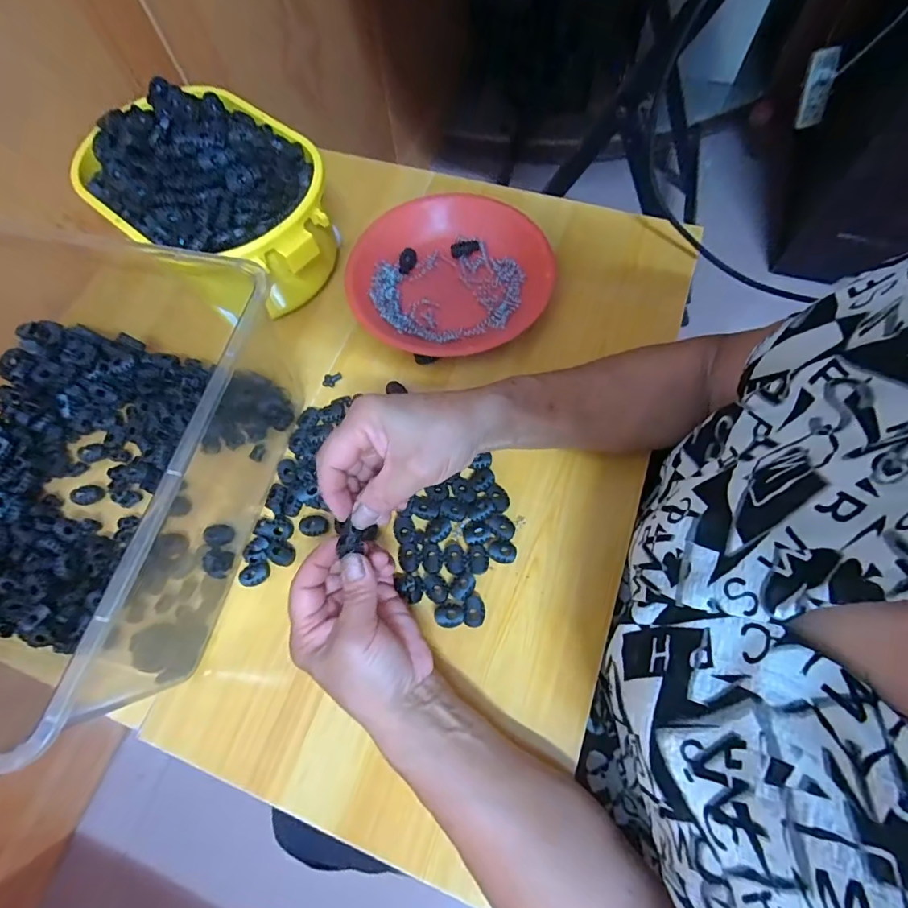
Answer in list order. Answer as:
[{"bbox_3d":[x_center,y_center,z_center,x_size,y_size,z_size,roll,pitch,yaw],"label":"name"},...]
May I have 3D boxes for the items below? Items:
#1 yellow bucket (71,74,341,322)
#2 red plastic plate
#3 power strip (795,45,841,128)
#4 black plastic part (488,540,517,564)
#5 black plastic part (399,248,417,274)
[{"bbox_3d":[-0.211,-0.231,0.432,0.232,0.102,0.165,36,76,14],"label":"yellow bucket"},{"bbox_3d":[-0.005,-0.176,0.459,0.194,0.024,0.182,-1,68,3],"label":"red plastic plate"},{"bbox_3d":[0.731,-0.736,0.944,0.047,0.141,0.034,22,72,31],"label":"power strip"},{"bbox_3d":[0.038,0.076,0.367,0.021,0.007,0.017,11,69,8],"label":"black plastic part"},{"bbox_3d":[-0.047,-0.200,0.484,0.017,0.007,0.030,1,68,4],"label":"black plastic part"}]

